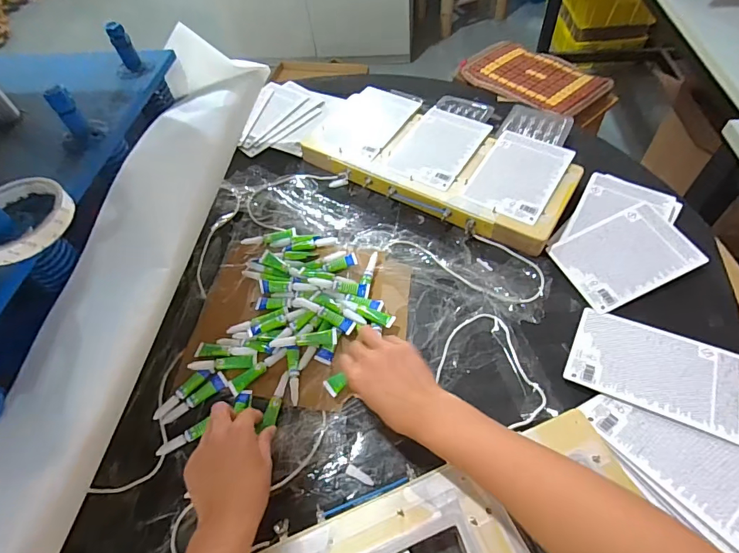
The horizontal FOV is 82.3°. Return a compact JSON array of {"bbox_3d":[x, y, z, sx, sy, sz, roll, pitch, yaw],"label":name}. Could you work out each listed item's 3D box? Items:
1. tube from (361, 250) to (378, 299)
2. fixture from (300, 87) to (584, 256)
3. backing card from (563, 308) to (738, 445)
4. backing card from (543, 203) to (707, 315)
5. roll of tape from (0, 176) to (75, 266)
[{"bbox_3d":[-0.001,-0.001,0.583,0.013,0.018,0.078,9,57,11],"label":"tube"},{"bbox_3d":[0.107,-0.194,0.695,0.434,0.047,0.204,27,62,21],"label":"fixture"},{"bbox_3d":[0.328,0.102,0.487,0.169,0.006,0.121,19,52,26],"label":"backing card"},{"bbox_3d":[0.350,-0.030,0.576,0.171,0.008,0.115,-25,63,-5],"label":"backing card"},{"bbox_3d":[-0.309,-0.051,0.369,0.090,0.019,0.089,-3,54,4],"label":"roll of tape"}]

